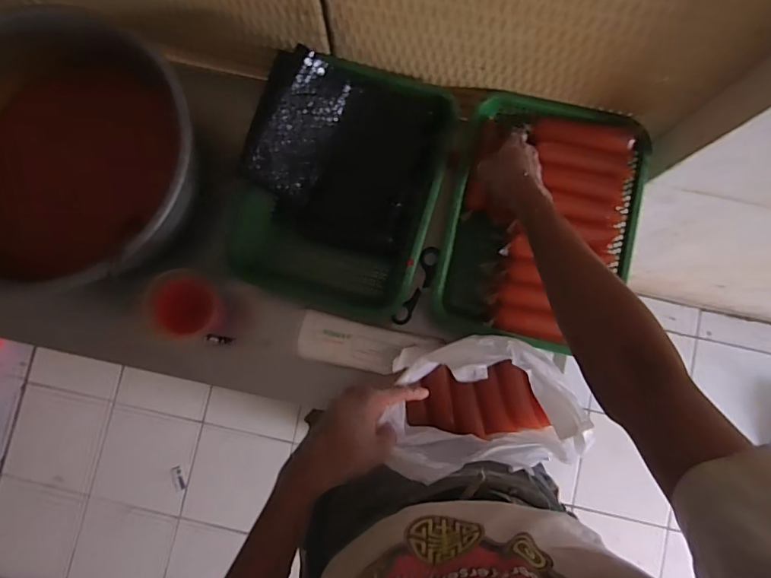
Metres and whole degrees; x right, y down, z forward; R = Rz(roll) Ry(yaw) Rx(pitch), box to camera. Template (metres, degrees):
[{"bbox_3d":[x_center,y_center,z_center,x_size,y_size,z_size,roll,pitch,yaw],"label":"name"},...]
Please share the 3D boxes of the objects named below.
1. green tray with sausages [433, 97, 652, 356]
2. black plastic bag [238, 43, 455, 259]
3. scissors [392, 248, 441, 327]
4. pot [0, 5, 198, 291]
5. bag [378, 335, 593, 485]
[{"bbox_3d":[0.222,-0.096,0.694,0.250,0.093,0.346,13,85,2],"label":"green tray with sausages"},{"bbox_3d":[-0.054,-0.200,0.656,0.253,0.142,0.247,20,85,3],"label":"black plastic bag"},{"bbox_3d":[0.050,-0.005,0.728,0.030,0.017,0.134,25,85,3],"label":"scissors"},{"bbox_3d":[-0.430,-0.185,0.635,0.354,0.159,0.328,0,84,1],"label":"pot"},{"bbox_3d":[0.129,0.140,0.590,0.226,0.177,0.147,-1,84,1],"label":"bag"}]

